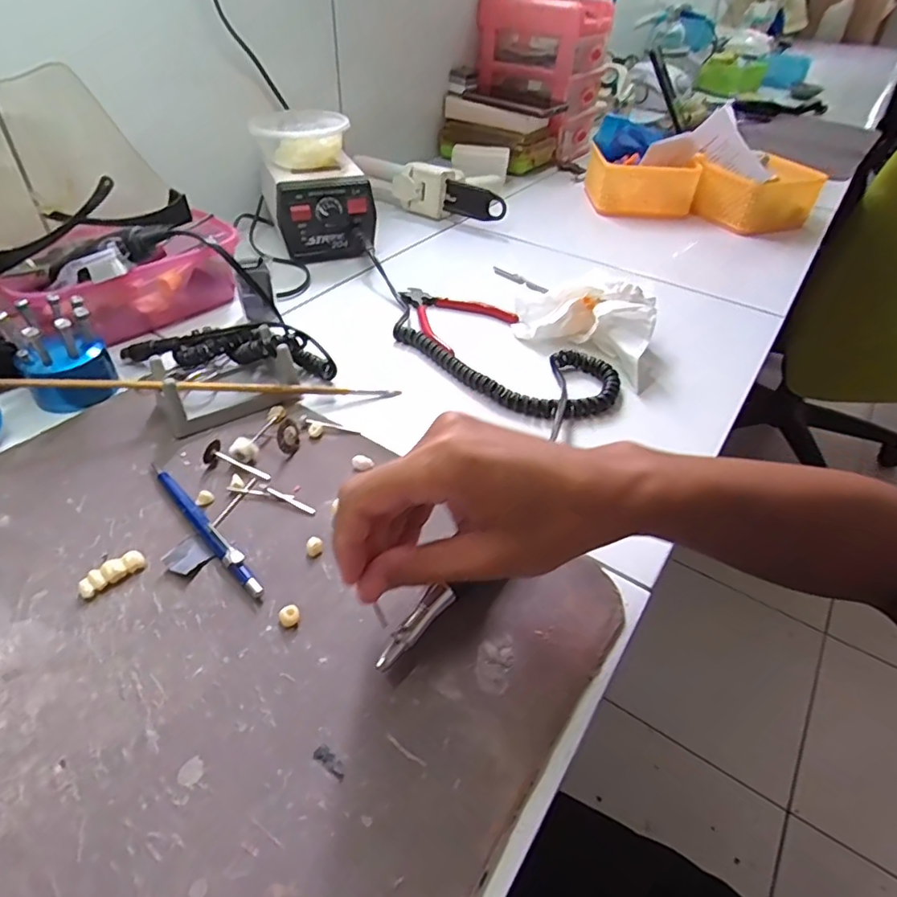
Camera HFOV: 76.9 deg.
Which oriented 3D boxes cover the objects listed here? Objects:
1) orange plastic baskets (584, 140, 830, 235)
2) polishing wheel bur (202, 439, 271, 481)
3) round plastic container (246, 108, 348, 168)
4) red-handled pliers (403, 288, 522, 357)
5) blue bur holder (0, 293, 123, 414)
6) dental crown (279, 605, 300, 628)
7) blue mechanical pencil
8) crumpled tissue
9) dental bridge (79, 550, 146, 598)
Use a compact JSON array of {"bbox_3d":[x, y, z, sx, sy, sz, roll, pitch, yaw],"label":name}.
[{"bbox_3d":[0.336,-0.347,0.759,0.304,0.066,0.105,14,43,11],"label":"orange plastic baskets"},{"bbox_3d":[-0.142,0.010,0.376,0.047,0.011,0.016,22,45,20],"label":"polishing wheel bur"},{"bbox_3d":[-0.165,-0.351,0.629,0.100,0.041,0.111,-6,43,-11],"label":"round plastic container"},{"bbox_3d":[-0.007,-0.128,0.540,0.115,0.009,0.096,34,50,29],"label":"red-handled pliers"},{"bbox_3d":[-0.288,-0.074,0.420,0.058,0.066,0.059,-26,50,-29],"label":"blue bur holder"},{"bbox_3d":[-0.083,0.088,0.297,0.010,0.006,0.009,-16,46,-21],"label":"dental crown"},{"bbox_3d":[-0.149,0.043,0.339,0.010,0.012,0.132,-31,53,-33],"label":"blue mechanical pencil"},{"bbox_3d":[0.125,-0.119,0.506,0.138,0.056,0.072,29,48,25],"label":"crumpled tissue"},{"bbox_3d":[-0.186,0.068,0.312,0.010,0.008,0.033,34,50,29],"label":"dental bridge"}]

